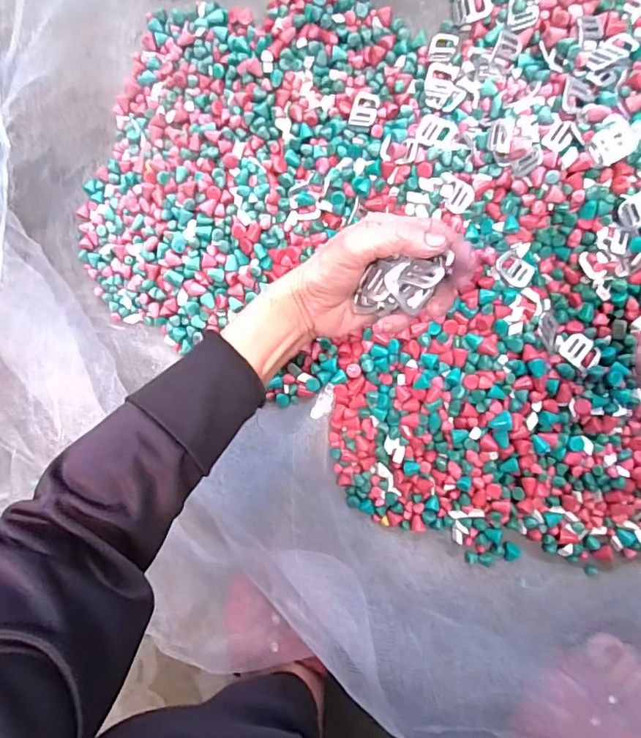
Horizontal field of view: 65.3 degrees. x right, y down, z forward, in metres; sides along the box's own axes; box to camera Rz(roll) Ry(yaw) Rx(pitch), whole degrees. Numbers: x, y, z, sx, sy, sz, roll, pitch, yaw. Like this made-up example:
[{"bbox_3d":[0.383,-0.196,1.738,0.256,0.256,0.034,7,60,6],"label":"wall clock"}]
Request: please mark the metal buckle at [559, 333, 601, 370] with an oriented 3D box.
[{"bbox_3d":[0.227,-0.015,0.434,0.031,0.006,0.028,36,81,5],"label":"metal buckle"}]

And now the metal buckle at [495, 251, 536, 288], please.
[{"bbox_3d":[0.171,-0.089,0.440,0.033,0.008,0.027,38,82,2],"label":"metal buckle"}]

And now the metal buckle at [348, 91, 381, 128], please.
[{"bbox_3d":[0.041,-0.245,0.472,0.026,0.004,0.034,9,89,9],"label":"metal buckle"}]

